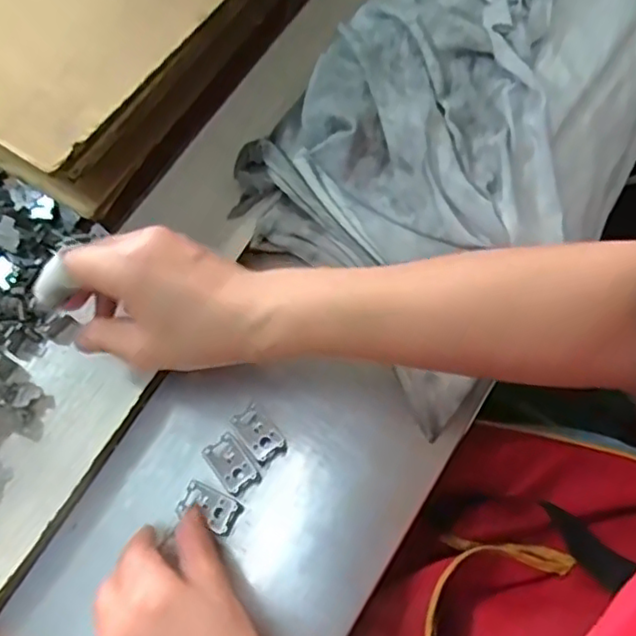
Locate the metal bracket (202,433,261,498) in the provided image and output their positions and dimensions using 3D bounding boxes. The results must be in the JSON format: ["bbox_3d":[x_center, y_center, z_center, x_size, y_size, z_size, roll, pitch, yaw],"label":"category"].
[{"bbox_3d":[-0.053,0.091,0.407,0.021,0.009,0.036,-38,74,-13],"label":"metal bracket"}]

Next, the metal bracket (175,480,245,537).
[{"bbox_3d":[-0.066,0.116,0.399,0.036,0.007,0.022,24,72,8],"label":"metal bracket"}]

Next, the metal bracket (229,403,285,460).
[{"bbox_3d":[-0.038,0.072,0.412,0.019,0.008,0.032,-37,74,-12],"label":"metal bracket"}]

